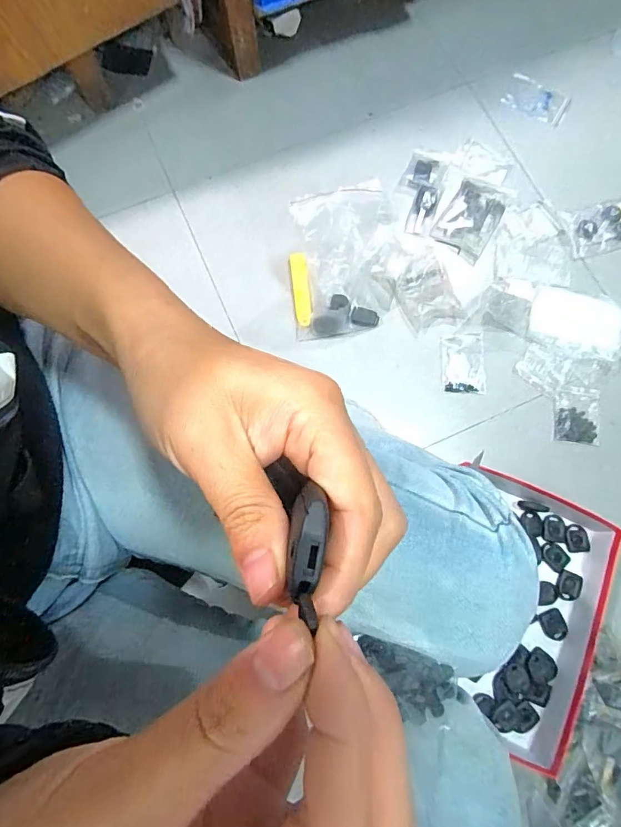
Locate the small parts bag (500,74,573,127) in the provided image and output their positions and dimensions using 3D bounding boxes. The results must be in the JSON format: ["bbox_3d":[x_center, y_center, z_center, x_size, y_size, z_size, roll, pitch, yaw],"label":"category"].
[{"bbox_3d":[0.421,-0.586,0.815,0.120,0.016,0.070,34,78,9],"label":"small parts bag"}]

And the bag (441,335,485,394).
[{"bbox_3d":[0.242,-0.081,0.699,0.068,0.007,0.099,3,77,1],"label":"bag"}]

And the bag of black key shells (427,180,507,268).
[{"bbox_3d":[0.274,-0.334,0.751,0.090,0.011,0.136,32,79,7],"label":"bag of black key shells"}]

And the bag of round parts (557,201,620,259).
[{"bbox_3d":[0.506,-0.321,0.758,0.125,0.017,0.085,-11,77,-2],"label":"bag of round parts"}]

